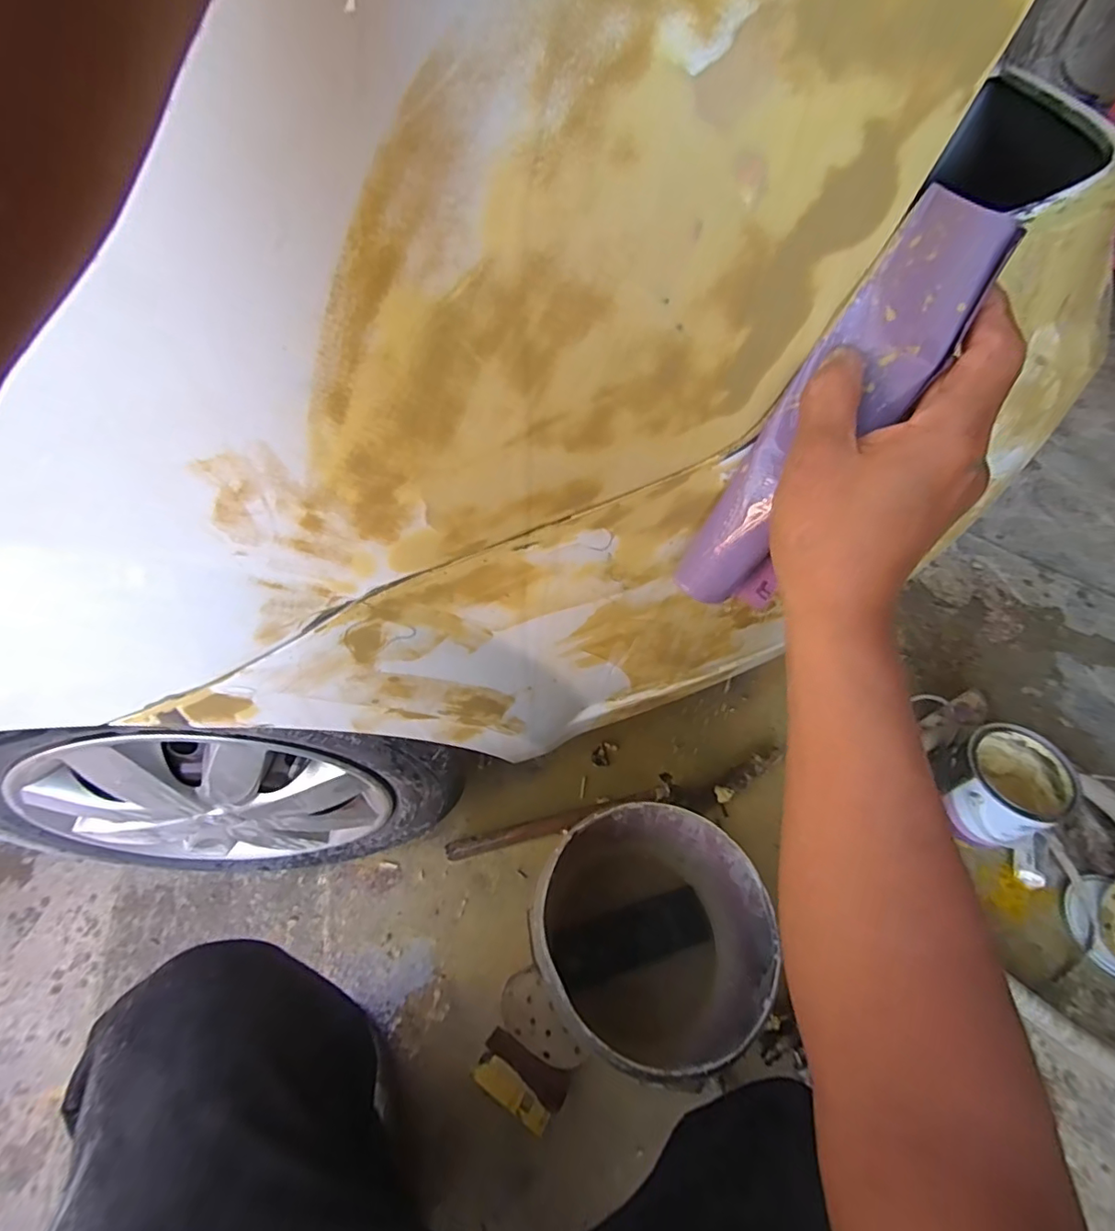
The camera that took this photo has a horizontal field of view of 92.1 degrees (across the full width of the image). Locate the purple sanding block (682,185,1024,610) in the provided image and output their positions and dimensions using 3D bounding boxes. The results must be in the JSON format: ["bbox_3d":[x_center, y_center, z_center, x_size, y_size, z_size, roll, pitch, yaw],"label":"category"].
[{"bbox_3d":[0.142,-0.093,0.301,0.035,0.227,0.055,-6,51,-29],"label":"purple sanding block"}]

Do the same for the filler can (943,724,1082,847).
[{"bbox_3d":[0.678,0.263,0.833,0.146,0.119,0.150,0,54,0],"label":"filler can"}]

